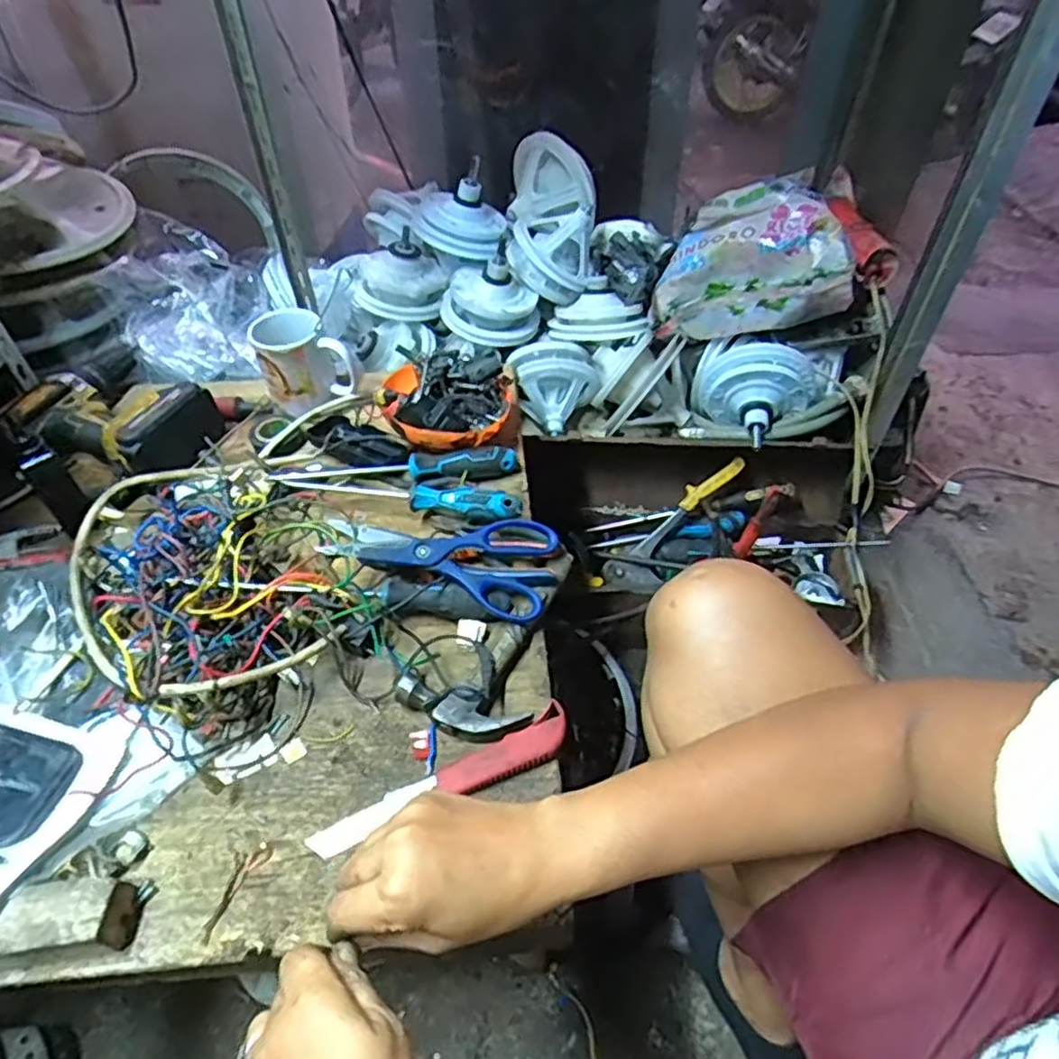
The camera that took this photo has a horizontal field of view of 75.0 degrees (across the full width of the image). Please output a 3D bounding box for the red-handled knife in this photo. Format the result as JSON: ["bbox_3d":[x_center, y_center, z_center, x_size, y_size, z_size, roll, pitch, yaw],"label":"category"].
[{"bbox_3d":[-0.060,0.193,0.525,0.207,0.016,0.038,-23,52,-20],"label":"red-handled knife"}]

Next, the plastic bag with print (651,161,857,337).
[{"bbox_3d":[0.296,-0.368,0.949,0.272,0.147,0.190,-6,42,30],"label":"plastic bag with print"}]

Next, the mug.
[{"bbox_3d":[-0.265,-0.200,0.810,0.096,0.085,0.082,-23,51,-19],"label":"mug"}]

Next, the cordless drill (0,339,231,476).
[{"bbox_3d":[-0.455,-0.138,0.778,0.245,0.068,0.163,26,53,22],"label":"cordless drill"}]

